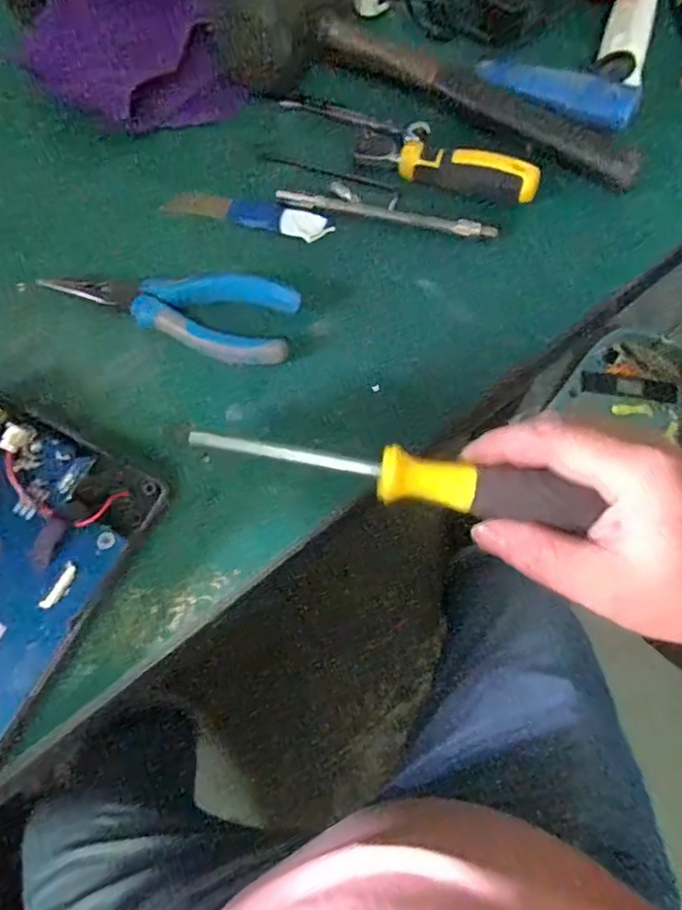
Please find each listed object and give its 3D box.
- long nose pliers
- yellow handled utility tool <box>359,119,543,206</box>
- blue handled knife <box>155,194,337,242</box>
[{"bbox_3d":[-0.098,-0.085,0.329,0.142,0.014,0.052,10,70,5],"label":"long nose pliers"},{"bbox_3d":[0.066,-0.186,0.358,0.117,0.019,0.029,25,72,11],"label":"yellow handled utility tool"},{"bbox_3d":[-0.060,-0.155,0.361,0.107,0.004,0.021,10,70,5],"label":"blue handled knife"}]

